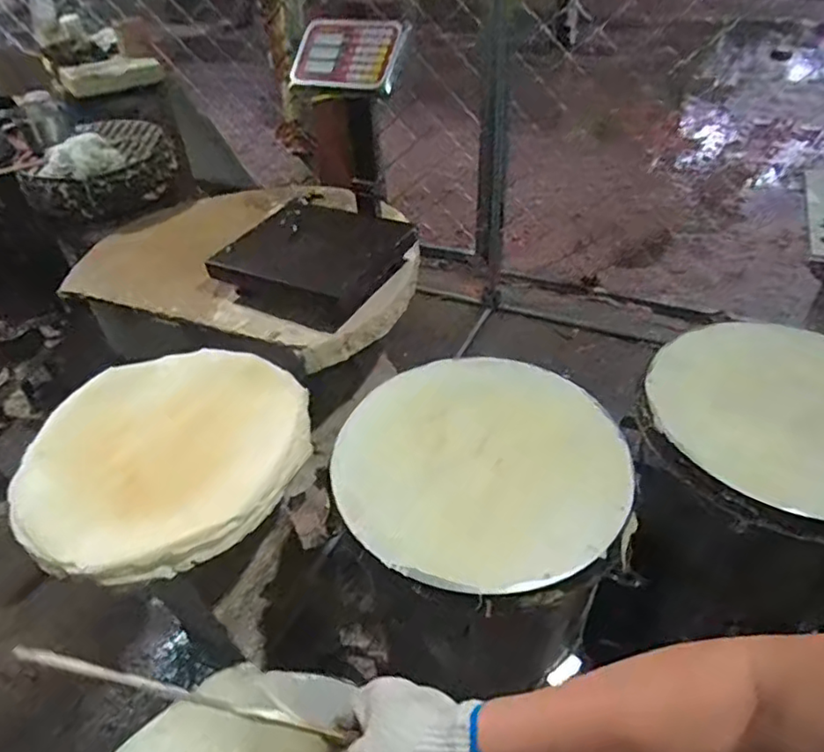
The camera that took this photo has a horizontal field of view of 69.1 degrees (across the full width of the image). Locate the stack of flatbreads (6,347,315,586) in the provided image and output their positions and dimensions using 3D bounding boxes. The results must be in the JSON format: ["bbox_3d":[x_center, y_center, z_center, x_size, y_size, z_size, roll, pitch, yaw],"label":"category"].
[{"bbox_3d":[-0.336,0.097,0.842,0.361,0.044,0.394,21,48,26],"label":"stack of flatbreads"}]

